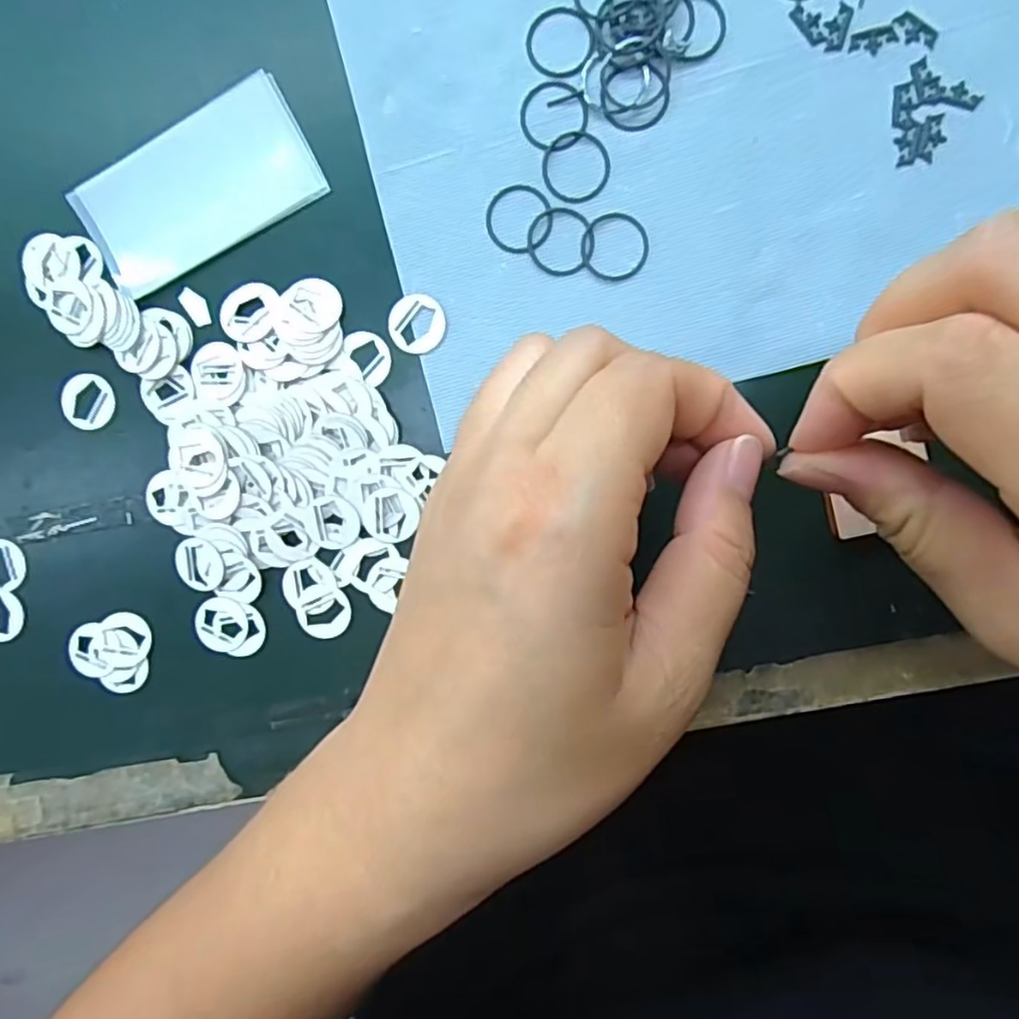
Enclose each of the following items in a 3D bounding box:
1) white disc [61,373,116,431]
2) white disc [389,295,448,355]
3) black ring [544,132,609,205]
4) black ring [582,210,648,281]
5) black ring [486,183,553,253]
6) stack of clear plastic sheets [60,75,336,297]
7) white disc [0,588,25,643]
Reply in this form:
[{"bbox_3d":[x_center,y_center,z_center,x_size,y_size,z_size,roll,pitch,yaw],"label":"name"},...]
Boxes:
[{"bbox_3d":[-0.140,-0.036,0.228,0.017,0.004,0.018,0,94,4],"label":"white disc"},{"bbox_3d":[-0.029,-0.059,0.217,0.018,0.004,0.018,0,94,4],"label":"white disc"},{"bbox_3d":[0.020,-0.105,0.210,0.021,0.004,0.021,0,94,4],"label":"black ring"},{"bbox_3d":[0.032,-0.081,0.211,0.020,0.004,0.021,0,94,4],"label":"black ring"},{"bbox_3d":[0.003,-0.090,0.212,0.020,0.004,0.021,0,94,4],"label":"black ring"},{"bbox_3d":[-0.100,-0.103,0.219,0.075,0.007,0.042,-28,91,6],"label":"stack of clear plastic sheets"},{"bbox_3d":[-0.175,0.036,0.234,0.015,0.004,0.017,13,95,4],"label":"white disc"}]

